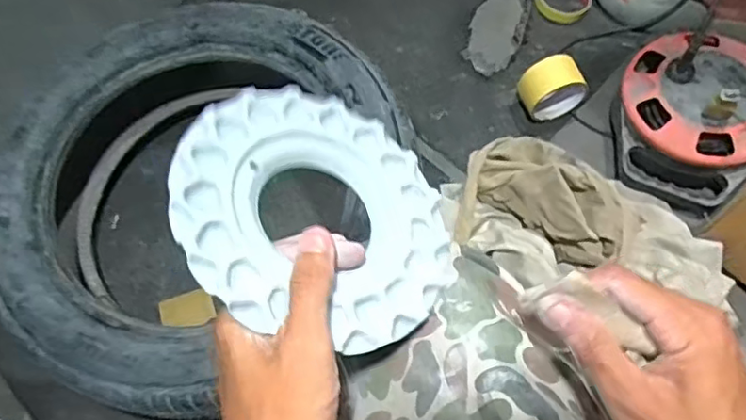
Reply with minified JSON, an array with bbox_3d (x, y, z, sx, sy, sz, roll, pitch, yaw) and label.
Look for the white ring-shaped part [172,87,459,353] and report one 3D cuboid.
[{"bbox_3d":[-0.025,0.000,0.356,0.161,0.009,0.163,16,53,-22],"label":"white ring-shaped part"}]

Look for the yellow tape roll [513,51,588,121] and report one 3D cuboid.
[{"bbox_3d":[0.254,-0.173,0.862,0.081,0.075,0.063,-19,66,-5],"label":"yellow tape roll"}]

